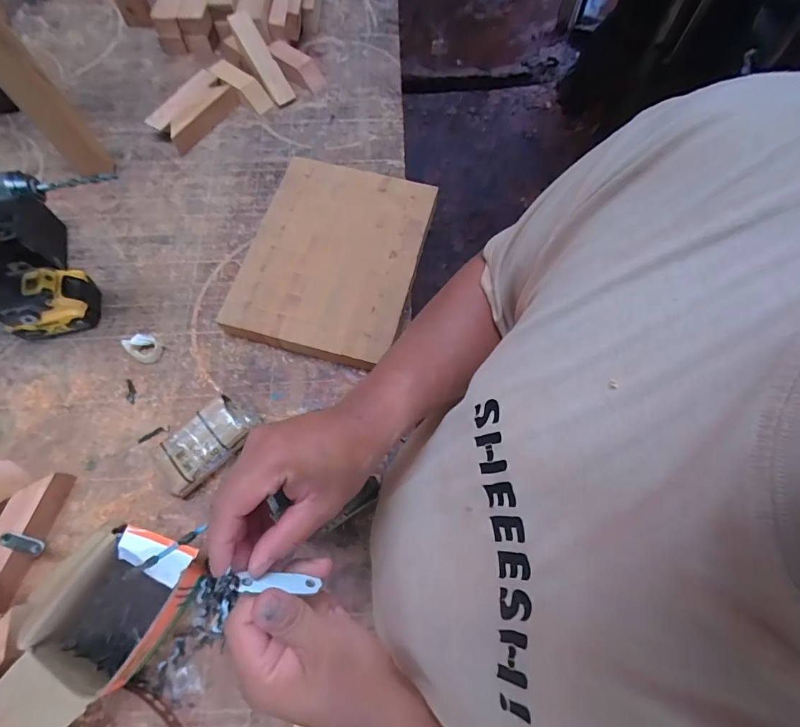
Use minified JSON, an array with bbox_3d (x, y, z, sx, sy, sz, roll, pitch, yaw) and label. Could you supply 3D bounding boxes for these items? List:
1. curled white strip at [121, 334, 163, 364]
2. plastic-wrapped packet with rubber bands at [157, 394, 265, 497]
[{"bbox_3d":[-0.379,-0.024,0.621,0.051,0.021,0.038,37,73,14],"label":"curled white strip"},{"bbox_3d":[-0.260,0.101,0.555,0.091,0.051,0.137,43,74,15],"label":"plastic-wrapped packet with rubber bands"}]

